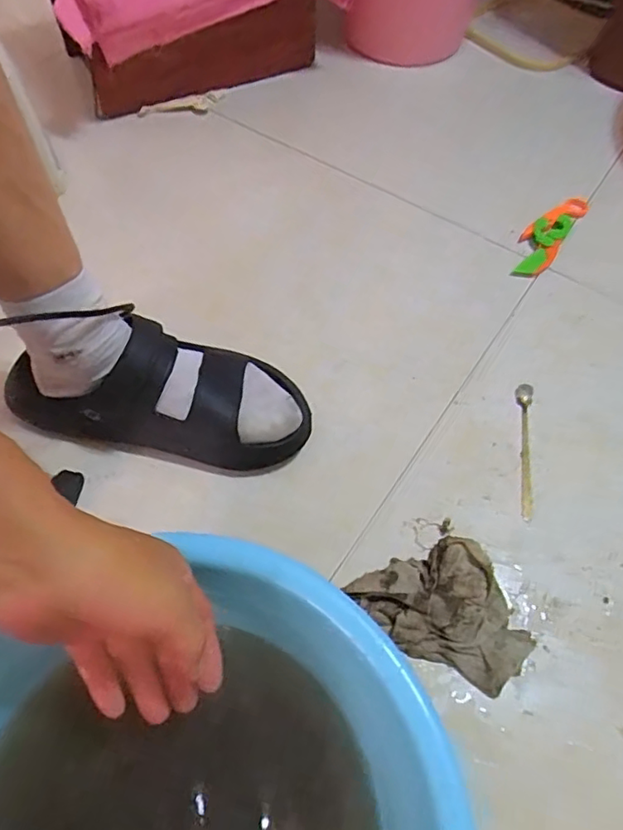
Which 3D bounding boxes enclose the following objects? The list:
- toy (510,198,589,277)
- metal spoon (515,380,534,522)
[{"bbox_3d":[0.304,-0.235,0.725,0.050,0.016,0.167,31,62,19],"label":"toy"},{"bbox_3d":[0.214,0.035,0.569,0.018,0.015,0.150,9,58,6],"label":"metal spoon"}]

